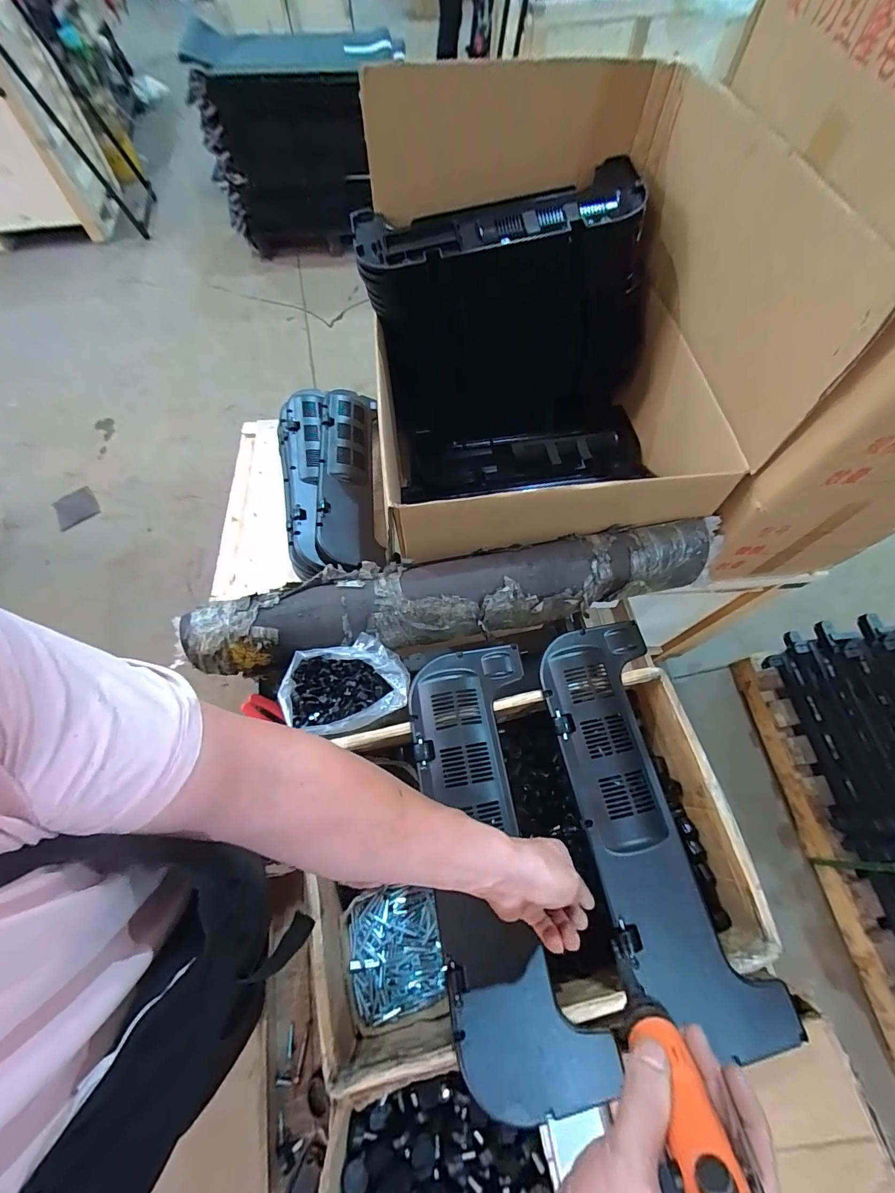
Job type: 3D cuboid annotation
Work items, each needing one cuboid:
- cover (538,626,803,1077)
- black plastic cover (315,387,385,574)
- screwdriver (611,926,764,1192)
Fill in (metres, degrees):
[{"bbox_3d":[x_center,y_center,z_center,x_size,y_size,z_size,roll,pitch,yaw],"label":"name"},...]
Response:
[{"bbox_3d":[0.242,0.262,0.529,0.158,0.021,0.470,-12,67,-5],"label":"cover"},{"bbox_3d":[-0.206,-0.261,0.906,0.128,0.065,0.453,-6,65,-3],"label":"black plastic cover"},{"bbox_3d":[0.153,0.339,0.275,0.042,0.259,0.040,7,93,3],"label":"screwdriver"}]

